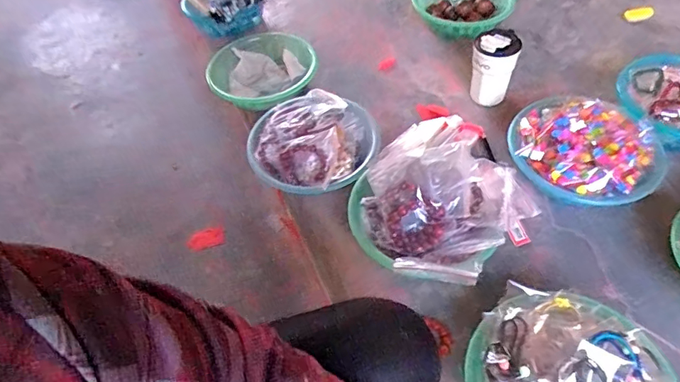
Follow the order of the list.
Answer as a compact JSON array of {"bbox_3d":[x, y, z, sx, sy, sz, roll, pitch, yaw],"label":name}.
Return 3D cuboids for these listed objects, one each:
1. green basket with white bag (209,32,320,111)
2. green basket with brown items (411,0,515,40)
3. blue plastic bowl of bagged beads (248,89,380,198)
[{"bbox_3d":[-0.166,-0.251,1.030,0.251,0.097,0.221,23,57,21],"label":"green basket with white bag"},{"bbox_3d":[0.293,-0.439,1.104,0.232,0.066,0.211,0,51,5],"label":"green basket with brown items"},{"bbox_3d":[-0.047,-0.091,0.850,0.235,0.080,0.236,6,52,9],"label":"blue plastic bowl of bagged beads"}]

